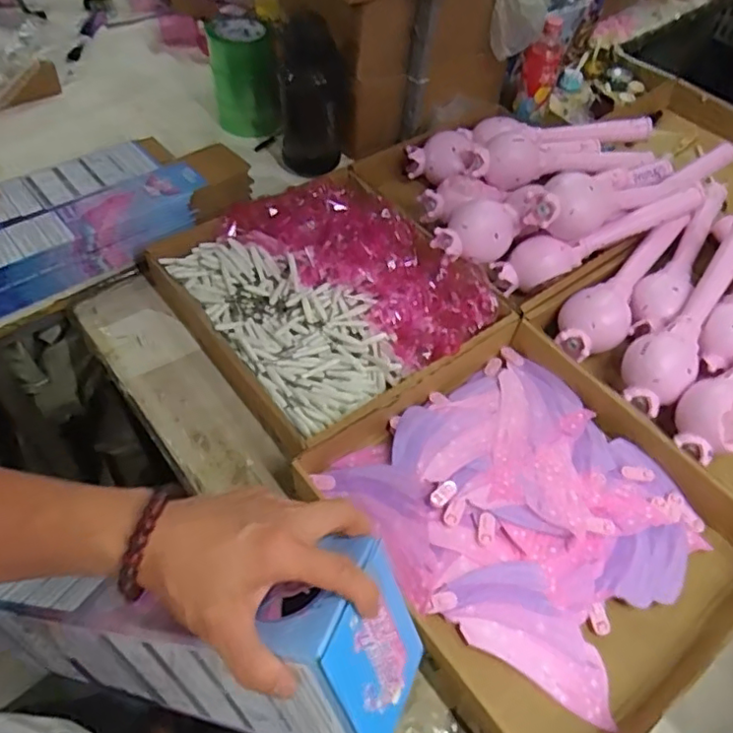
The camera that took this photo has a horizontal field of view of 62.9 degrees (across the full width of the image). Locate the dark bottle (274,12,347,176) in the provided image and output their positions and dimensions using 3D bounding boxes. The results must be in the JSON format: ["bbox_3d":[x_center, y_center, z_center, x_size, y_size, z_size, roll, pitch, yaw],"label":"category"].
[{"bbox_3d":[-0.086,-0.417,0.936,0.101,0.231,0.096,-4,54,-7],"label":"dark bottle"}]

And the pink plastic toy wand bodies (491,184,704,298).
[{"bbox_3d":[0.330,-0.188,0.852,0.311,0.070,0.071,-23,59,-17],"label":"pink plastic toy wand bodies"}]

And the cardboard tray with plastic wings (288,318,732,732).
[{"bbox_3d":[0.181,0.164,0.644,0.371,0.057,0.396,-33,62,-21],"label":"cardboard tray with plastic wings"}]

